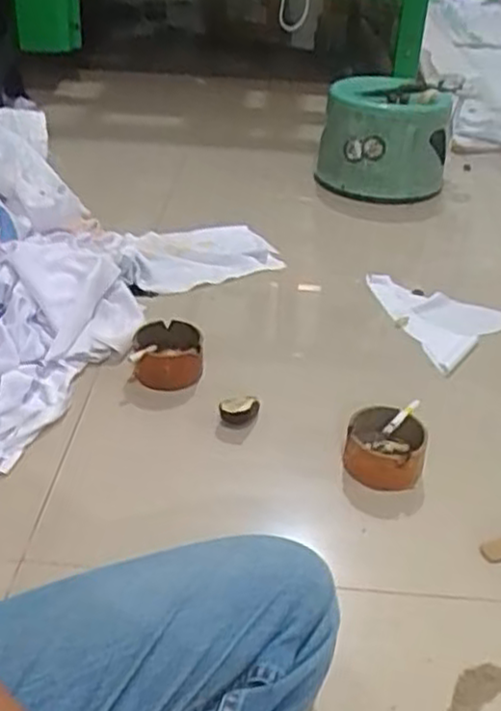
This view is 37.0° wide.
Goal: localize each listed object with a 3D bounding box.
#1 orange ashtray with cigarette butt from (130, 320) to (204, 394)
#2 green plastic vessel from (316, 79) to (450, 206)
[{"bbox_3d":[-0.099,0.000,0.909,0.084,0.048,0.083,2,33,-2],"label":"orange ashtray with cigarette butt"},{"bbox_3d":[0.251,-0.420,1.426,0.247,0.176,0.230,10,34,11],"label":"green plastic vessel"}]

